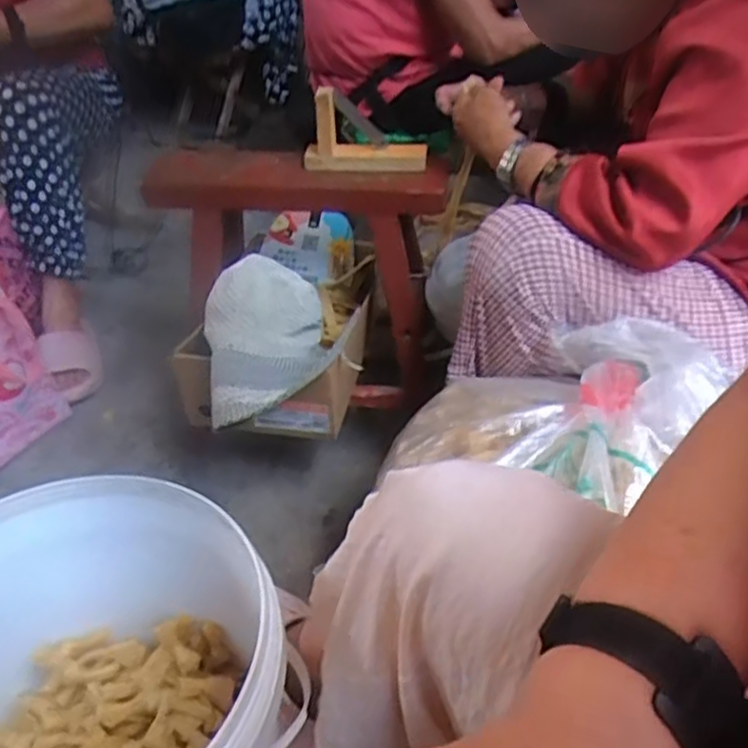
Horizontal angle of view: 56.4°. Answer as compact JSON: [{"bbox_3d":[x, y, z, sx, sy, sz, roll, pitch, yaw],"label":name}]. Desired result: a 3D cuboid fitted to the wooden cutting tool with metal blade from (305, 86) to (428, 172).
[{"bbox_3d":[-0.009,-0.302,0.871,0.152,0.089,0.043,8,37,11],"label":"wooden cutting tool with metal blade"}]

